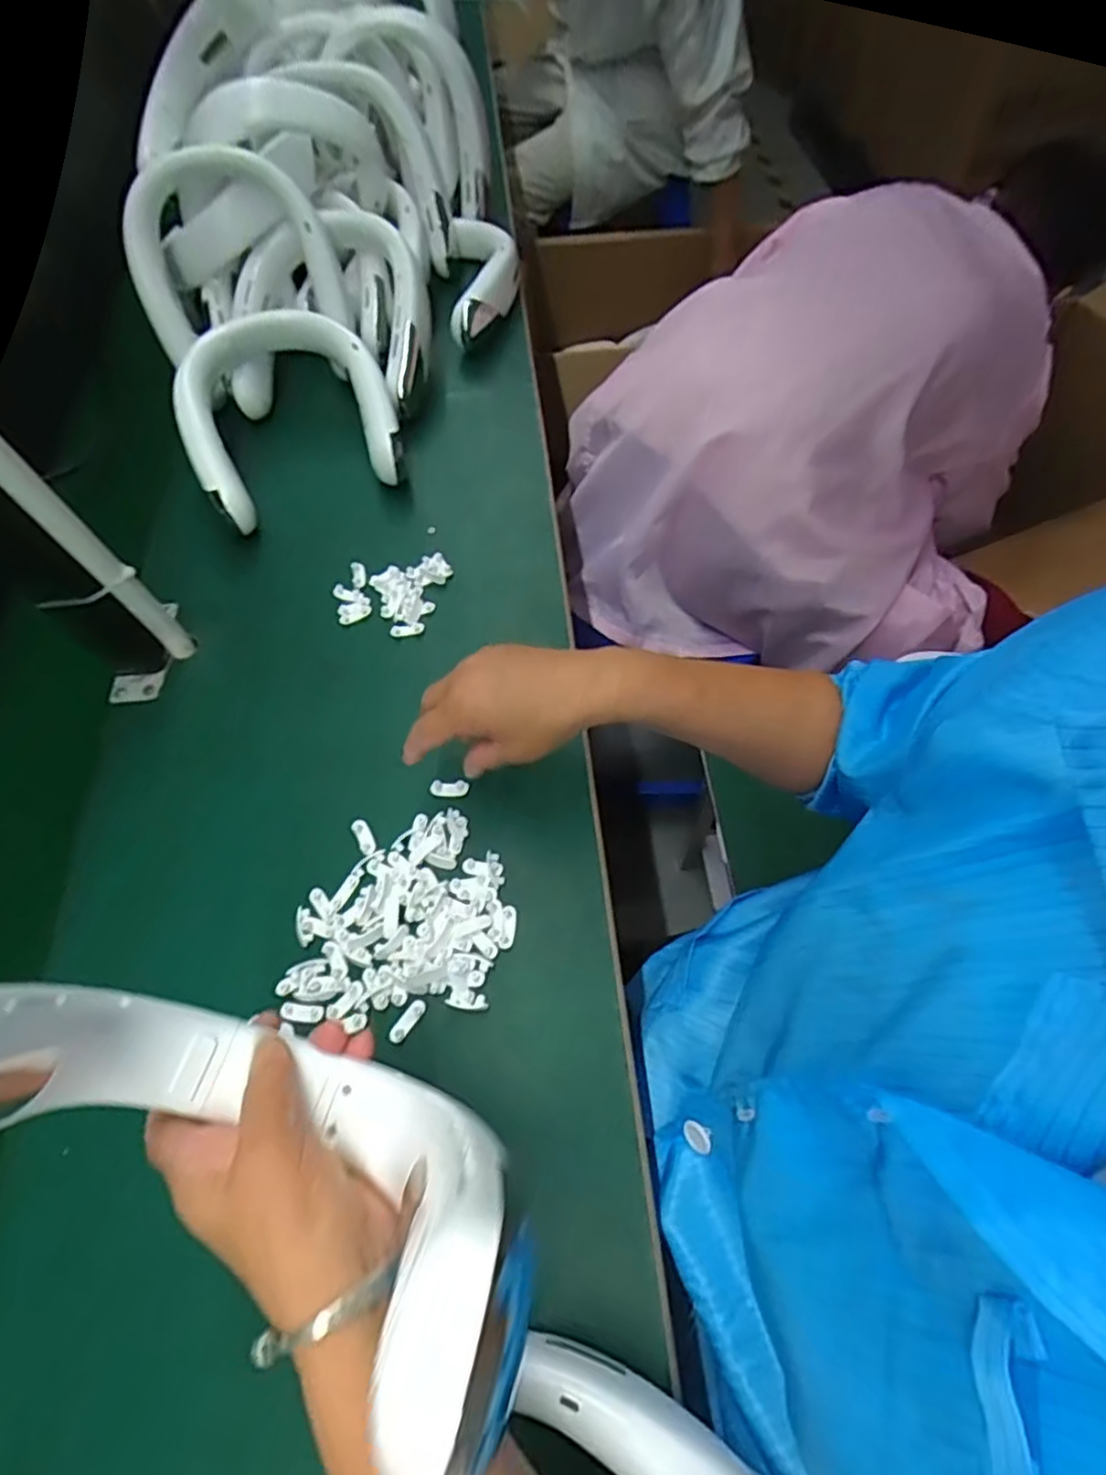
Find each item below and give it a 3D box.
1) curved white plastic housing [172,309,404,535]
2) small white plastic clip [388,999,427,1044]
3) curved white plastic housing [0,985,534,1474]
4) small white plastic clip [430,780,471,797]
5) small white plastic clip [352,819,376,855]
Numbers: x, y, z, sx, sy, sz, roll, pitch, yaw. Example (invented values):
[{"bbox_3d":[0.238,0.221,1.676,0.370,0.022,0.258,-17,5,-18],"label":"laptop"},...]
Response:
[{"bbox_3d":[-0.248,-0.306,0.632,0.195,0.050,0.189,-20,83,-8],"label":"curved white plastic housing"},{"bbox_3d":[-0.093,0.180,0.428,0.011,0.004,0.029,34,69,19],"label":"small white plastic clip"},{"bbox_3d":[-0.098,0.129,0.211,0.192,0.203,0.062,9,63,9],"label":"curved white plastic housing"},{"bbox_3d":[-0.077,0.038,0.502,0.029,0.004,0.012,-2,62,3],"label":"small white plastic clip"},{"bbox_3d":[-0.137,0.072,0.487,0.011,0.006,0.028,-28,64,-10],"label":"small white plastic clip"}]

